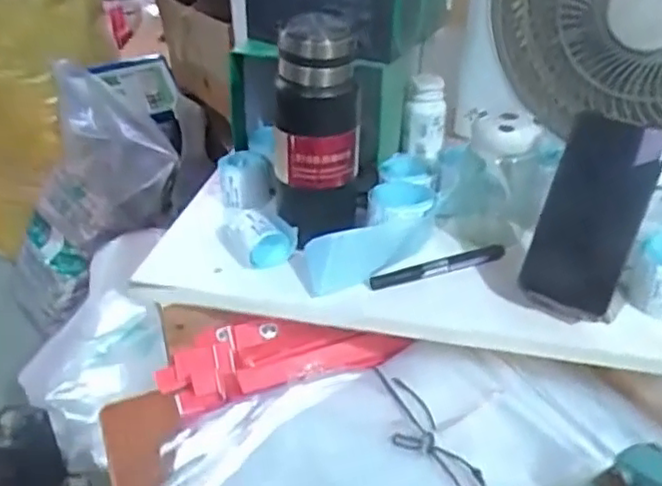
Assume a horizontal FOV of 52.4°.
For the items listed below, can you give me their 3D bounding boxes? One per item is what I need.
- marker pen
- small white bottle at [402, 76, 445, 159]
[{"bbox_3d":[0.106,0.023,0.652,0.146,0.017,0.013,-13,36,-20],"label":"marker pen"},{"bbox_3d":[0.111,-0.146,0.801,0.048,0.090,0.054,7,34,9],"label":"small white bottle"}]

